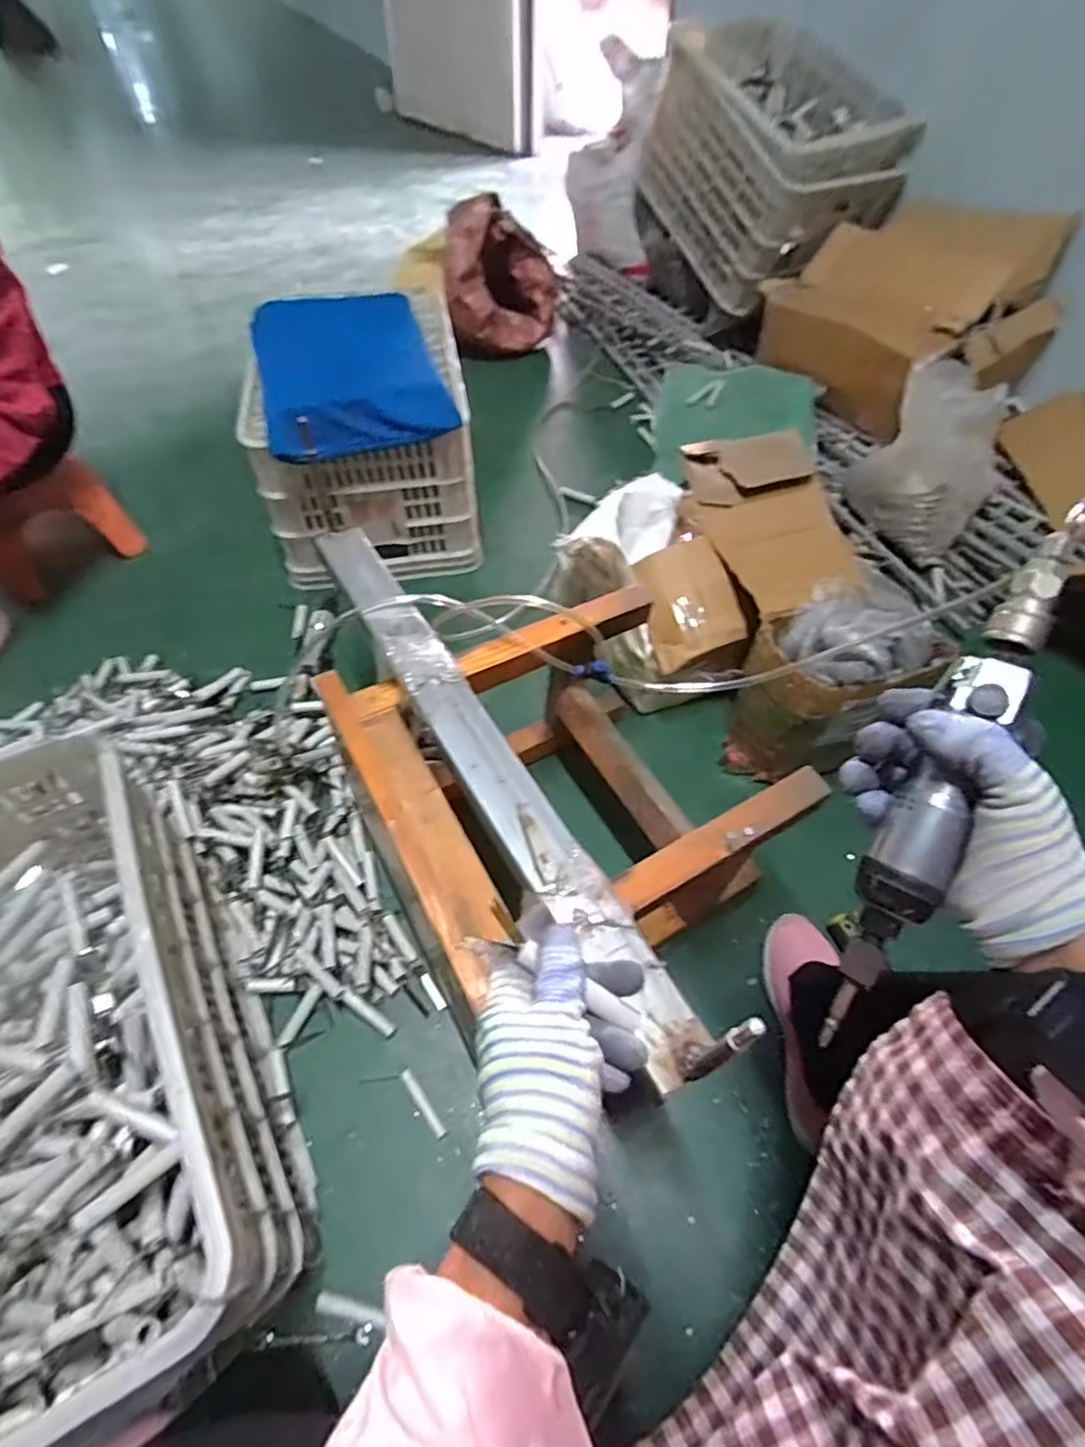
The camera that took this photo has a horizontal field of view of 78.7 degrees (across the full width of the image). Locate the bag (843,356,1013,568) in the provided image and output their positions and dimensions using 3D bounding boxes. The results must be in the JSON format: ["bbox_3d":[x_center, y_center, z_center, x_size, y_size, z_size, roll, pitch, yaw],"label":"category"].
[{"bbox_3d":[0.703,-0.483,1.195,0.227,0.257,0.183,34,60,21],"label":"bag"}]

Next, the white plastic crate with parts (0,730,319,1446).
[{"bbox_3d":[-0.480,0.316,0.606,0.352,0.279,0.551,-24,59,-18],"label":"white plastic crate with parts"}]

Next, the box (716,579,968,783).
[{"bbox_3d":[0.386,-0.054,0.911,0.224,0.246,0.171,-27,59,-19],"label":"box"}]

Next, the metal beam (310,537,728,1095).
[{"bbox_3d":[-0.072,0.013,0.645,0.061,0.021,0.687,-26,59,-19],"label":"metal beam"}]

